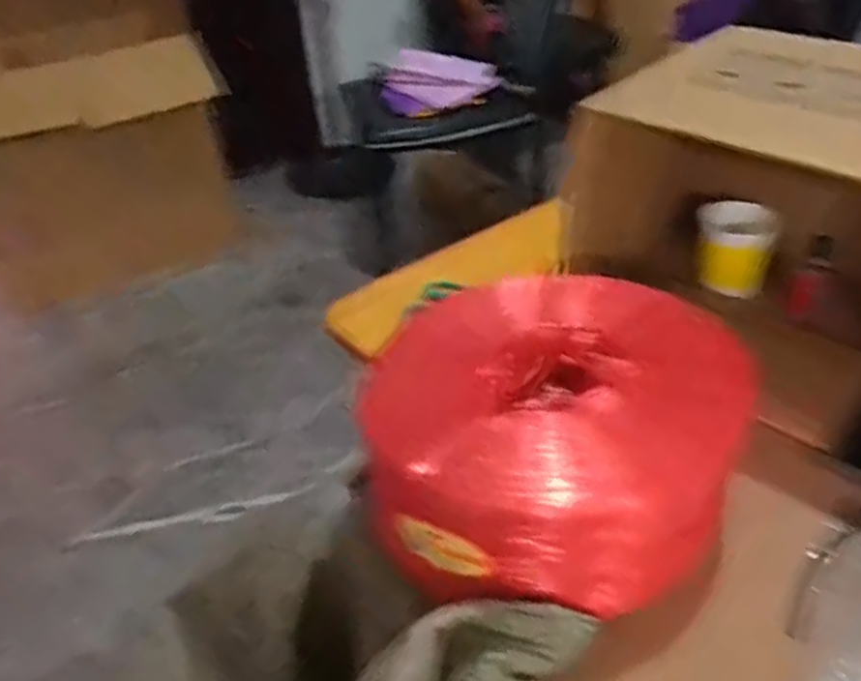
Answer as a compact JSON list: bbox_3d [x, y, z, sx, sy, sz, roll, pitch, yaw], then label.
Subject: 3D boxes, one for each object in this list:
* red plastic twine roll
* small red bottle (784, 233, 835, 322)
[{"bbox_3d":[0.087,0.064,0.574,0.259,0.140,0.245,-3,37,2],"label":"red plastic twine roll"},{"bbox_3d":[0.398,-0.064,0.773,0.030,0.086,0.034,22,44,31],"label":"small red bottle"}]

